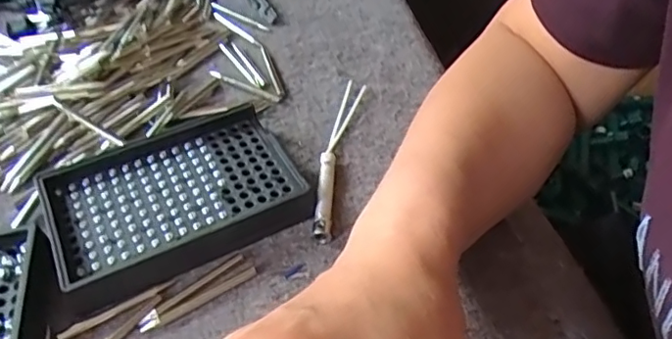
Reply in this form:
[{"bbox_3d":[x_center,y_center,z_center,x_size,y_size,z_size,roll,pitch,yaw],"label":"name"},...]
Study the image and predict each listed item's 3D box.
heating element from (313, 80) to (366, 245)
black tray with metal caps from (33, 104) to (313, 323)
[{"bbox_3d":[0.001,-0.014,0.373,0.015,0.009,0.143,7,48,7],"label":"heating element"},{"bbox_3d":[-0.097,0.012,0.340,0.137,0.021,0.102,-22,51,-19],"label":"black tray with metal caps"}]

